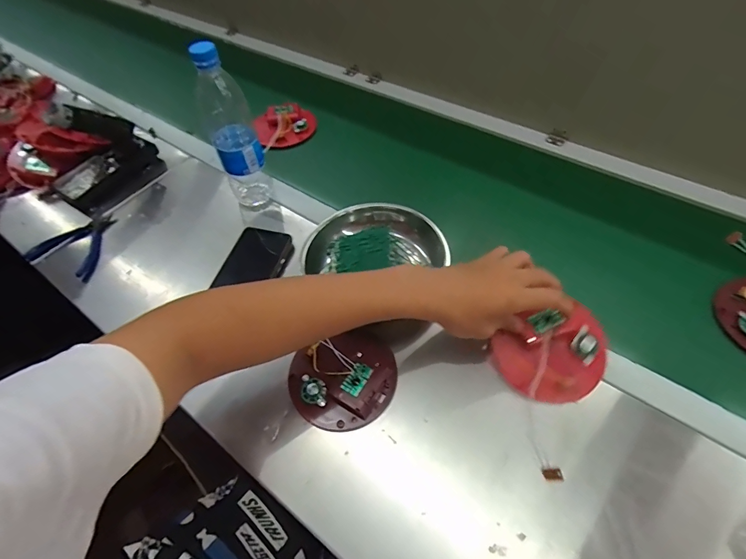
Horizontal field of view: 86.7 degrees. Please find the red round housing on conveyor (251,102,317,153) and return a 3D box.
[{"bbox_3d":[-0.168,-0.283,0.729,0.107,0.037,0.107,-1,55,2],"label":"red round housing on conveyor"}]

